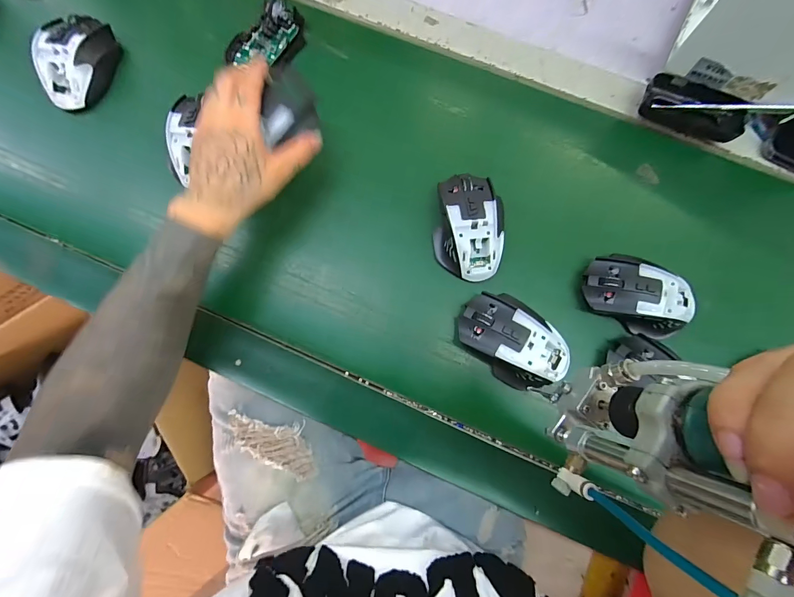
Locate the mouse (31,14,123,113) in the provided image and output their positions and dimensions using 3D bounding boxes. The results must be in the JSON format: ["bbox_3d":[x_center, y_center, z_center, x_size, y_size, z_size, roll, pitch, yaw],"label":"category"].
[{"bbox_3d":[-0.379,-0.283,0.411,0.062,0.037,0.113,8,80,1],"label":"mouse"}]

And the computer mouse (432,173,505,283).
[{"bbox_3d":[0.077,-0.078,0.370,0.068,0.034,0.112,2,80,0],"label":"computer mouse"}]

